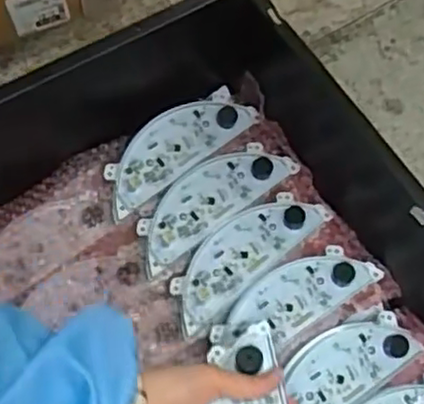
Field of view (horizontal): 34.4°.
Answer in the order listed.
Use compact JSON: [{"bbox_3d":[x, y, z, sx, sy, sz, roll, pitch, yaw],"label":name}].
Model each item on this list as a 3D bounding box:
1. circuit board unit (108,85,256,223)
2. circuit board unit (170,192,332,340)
[{"bbox_3d":[-0.039,-0.059,0.693,0.174,0.011,0.061,-36,73,-16],"label":"circuit board unit"},{"bbox_3d":[0.029,0.048,0.655,0.175,0.011,0.061,-40,74,-17],"label":"circuit board unit"}]

